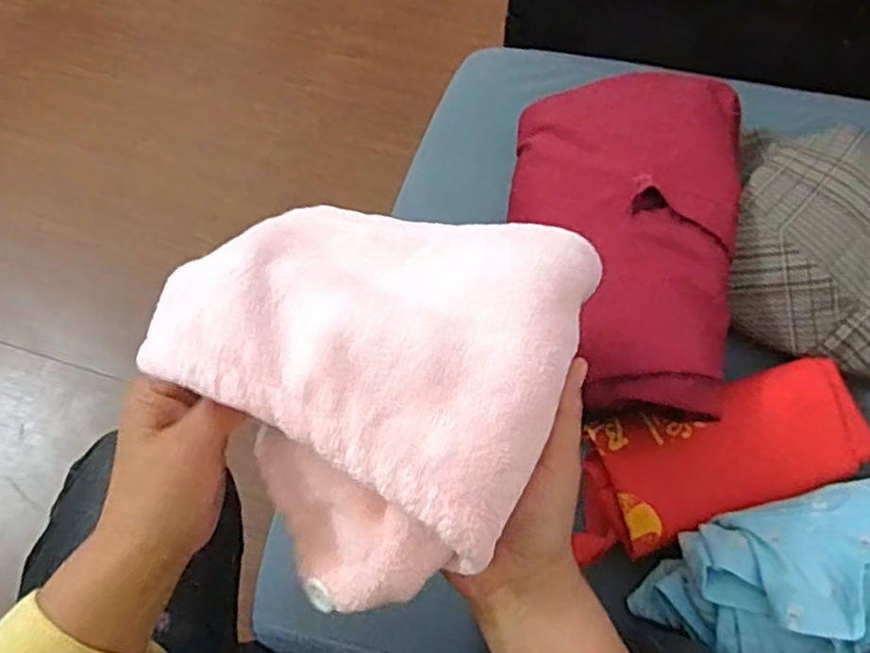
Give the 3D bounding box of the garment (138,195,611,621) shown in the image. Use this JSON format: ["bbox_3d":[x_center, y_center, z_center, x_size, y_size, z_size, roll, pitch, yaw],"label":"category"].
[{"bbox_3d":[-0.028,0.015,0.367,0.181,0.094,0.199,21,66,10],"label":"garment"}]

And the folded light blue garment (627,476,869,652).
[{"bbox_3d":[0.278,0.162,0.474,0.259,0.075,0.107,-6,64,-2],"label":"folded light blue garment"}]

